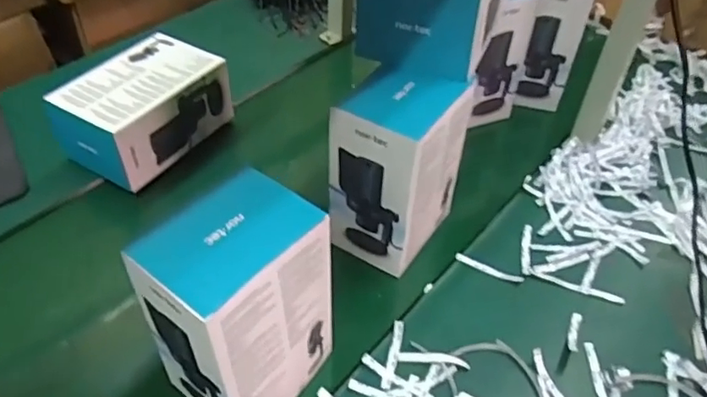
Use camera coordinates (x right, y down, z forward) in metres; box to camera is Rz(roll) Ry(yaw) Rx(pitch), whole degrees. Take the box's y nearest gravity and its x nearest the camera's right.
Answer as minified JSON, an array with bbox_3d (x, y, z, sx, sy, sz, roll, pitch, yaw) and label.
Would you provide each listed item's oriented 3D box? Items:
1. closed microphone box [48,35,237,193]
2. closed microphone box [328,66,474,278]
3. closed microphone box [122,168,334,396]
[{"bbox_3d":[-0.330,-0.139,0.905,0.148,0.129,0.232,26,48,22],"label":"closed microphone box"},{"bbox_3d":[0.054,-0.041,0.743,0.131,0.222,0.149,22,47,19],"label":"closed microphone box"},{"bbox_3d":[-0.110,0.113,0.577,0.118,0.234,0.146,28,49,24],"label":"closed microphone box"}]

